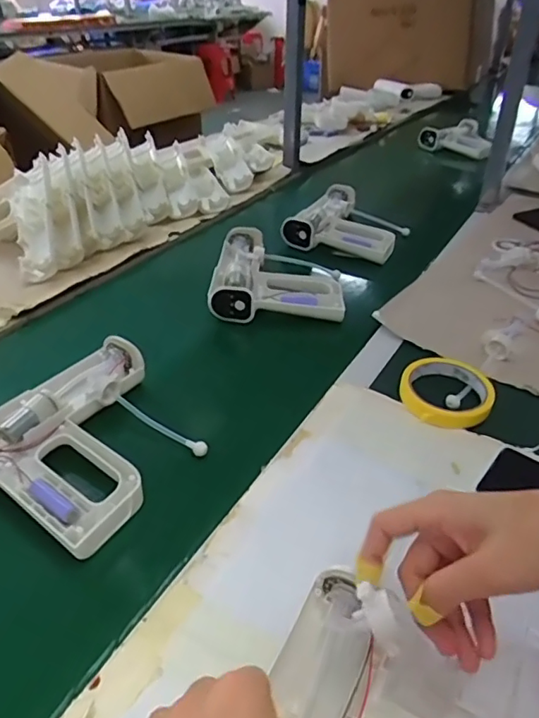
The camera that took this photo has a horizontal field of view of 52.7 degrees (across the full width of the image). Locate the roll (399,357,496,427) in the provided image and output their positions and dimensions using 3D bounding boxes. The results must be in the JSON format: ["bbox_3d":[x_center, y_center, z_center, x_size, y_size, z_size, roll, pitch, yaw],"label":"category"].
[{"bbox_3d":[0.185,0.034,0.570,0.092,0.022,0.090,3,34,-2],"label":"roll"}]

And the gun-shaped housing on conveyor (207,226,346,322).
[{"bbox_3d":[0.009,-0.130,0.799,0.182,0.042,0.228,2,34,-3],"label":"gun-shaped housing on conveyor"}]

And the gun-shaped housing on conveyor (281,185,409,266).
[{"bbox_3d":[0.147,-0.248,0.967,0.188,0.047,0.215,17,36,18],"label":"gun-shaped housing on conveyor"}]

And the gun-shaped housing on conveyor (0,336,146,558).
[{"bbox_3d":[-0.177,0.066,0.527,0.187,0.039,0.218,18,37,19],"label":"gun-shaped housing on conveyor"}]

